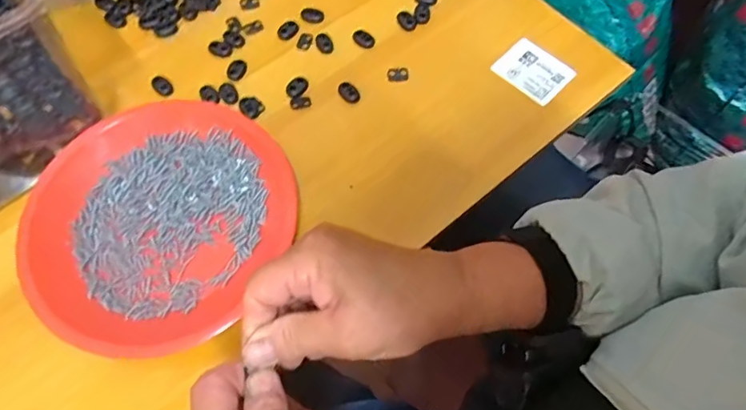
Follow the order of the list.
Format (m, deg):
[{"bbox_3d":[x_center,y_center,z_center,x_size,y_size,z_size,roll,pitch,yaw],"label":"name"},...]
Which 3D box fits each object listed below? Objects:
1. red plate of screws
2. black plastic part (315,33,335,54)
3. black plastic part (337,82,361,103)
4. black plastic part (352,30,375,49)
[{"bbox_3d":[-0.161,0.008,0.380,0.181,0.022,0.189,0,66,0],"label":"red plate of screws"},{"bbox_3d":[-0.044,-0.148,0.461,0.015,0.004,0.025,-18,67,-8],"label":"black plastic part"},{"bbox_3d":[-0.020,-0.097,0.438,0.021,0.005,0.015,37,71,15],"label":"black plastic part"},{"bbox_3d":[-0.009,-0.152,0.462,0.023,0.004,0.014,33,70,14],"label":"black plastic part"}]

